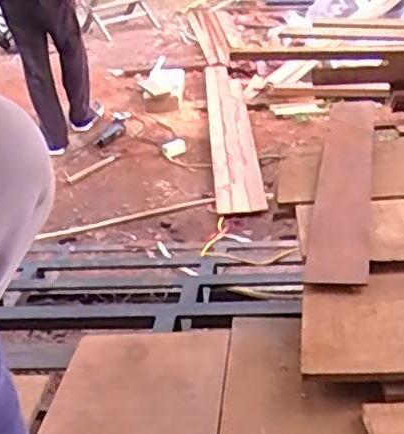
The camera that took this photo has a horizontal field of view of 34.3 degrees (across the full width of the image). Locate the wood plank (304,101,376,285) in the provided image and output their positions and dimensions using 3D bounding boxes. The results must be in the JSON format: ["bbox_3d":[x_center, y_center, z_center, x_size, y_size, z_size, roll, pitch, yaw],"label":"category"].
[{"bbox_3d":[0.234,-0.076,1.064,0.082,0.018,0.600,1,31,15],"label":"wood plank"}]

